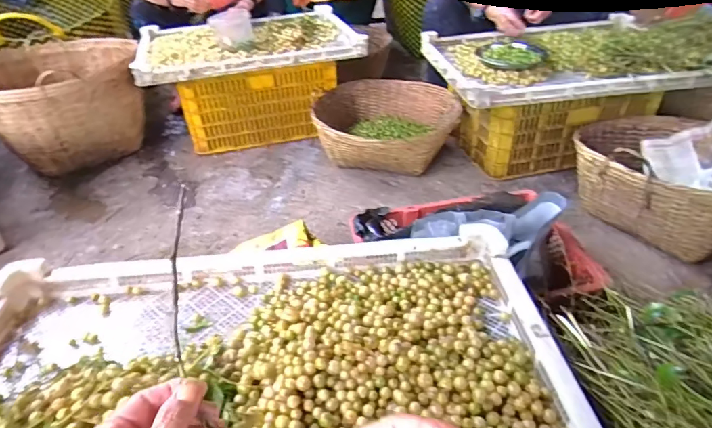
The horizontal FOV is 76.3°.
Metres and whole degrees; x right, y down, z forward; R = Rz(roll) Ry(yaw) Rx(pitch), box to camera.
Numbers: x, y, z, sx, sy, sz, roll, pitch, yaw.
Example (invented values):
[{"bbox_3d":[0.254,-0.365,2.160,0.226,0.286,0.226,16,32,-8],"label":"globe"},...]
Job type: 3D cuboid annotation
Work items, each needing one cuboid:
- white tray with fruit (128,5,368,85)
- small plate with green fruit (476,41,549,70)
[{"bbox_3d":[-0.402,-0.656,1.731,0.797,0.083,0.527,-10,37,-13],"label":"white tray with fruit"},{"bbox_3d":[0.506,-0.507,1.435,0.218,0.041,0.207,0,36,0],"label":"small plate with green fruit"}]

